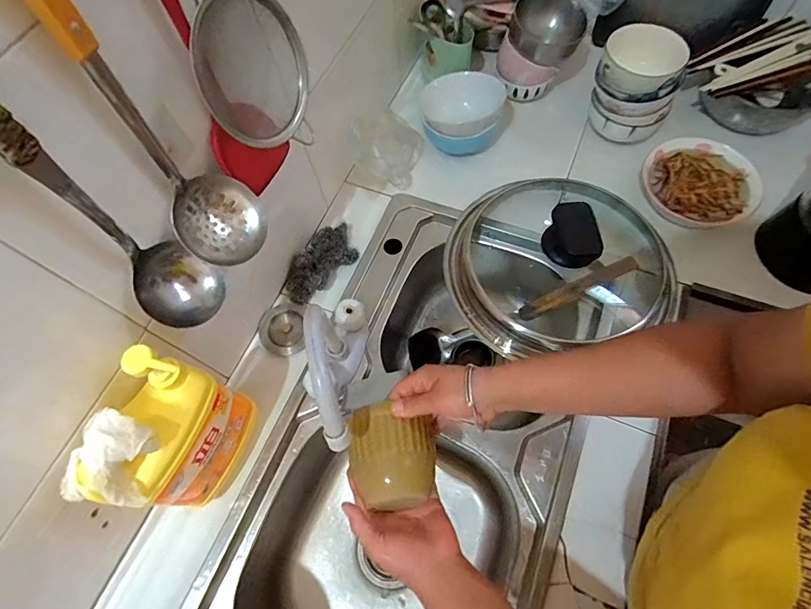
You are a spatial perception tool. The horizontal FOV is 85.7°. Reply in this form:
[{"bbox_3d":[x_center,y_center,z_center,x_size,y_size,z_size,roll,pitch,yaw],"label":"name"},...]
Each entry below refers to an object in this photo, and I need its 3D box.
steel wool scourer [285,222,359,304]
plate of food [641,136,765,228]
[{"bbox_3d":[-0.141,-0.072,0.712,0.146,0.037,0.079,-43,70,-15],"label":"steel wool scourer"},{"bbox_3d":[0.476,-0.193,0.711,0.173,0.059,0.162,-1,65,3],"label":"plate of food"}]

